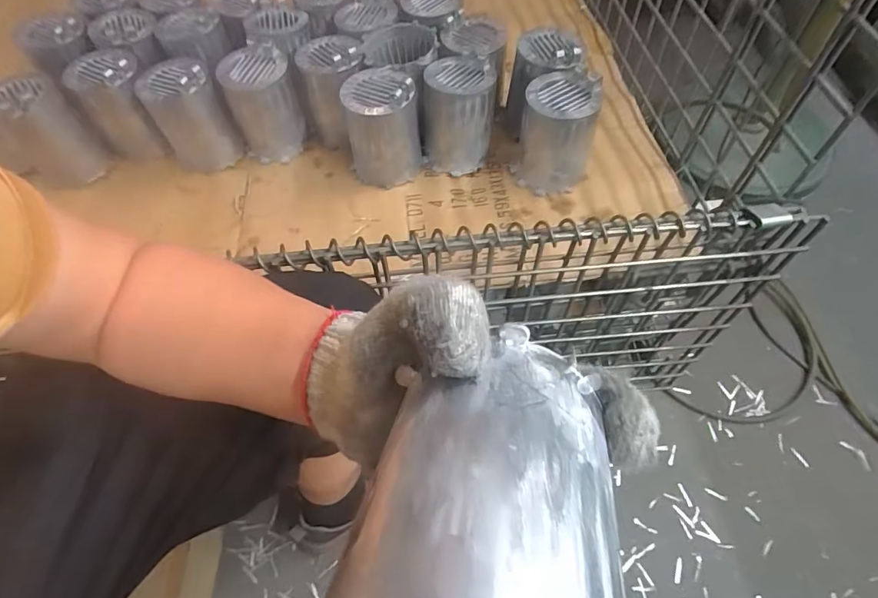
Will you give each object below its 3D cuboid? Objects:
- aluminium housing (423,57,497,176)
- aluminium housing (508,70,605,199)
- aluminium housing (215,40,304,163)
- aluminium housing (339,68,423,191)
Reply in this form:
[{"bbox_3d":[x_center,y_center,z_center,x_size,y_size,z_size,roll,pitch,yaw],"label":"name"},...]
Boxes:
[{"bbox_3d":[0.025,-0.236,0.598,0.089,0.110,0.095,9,60,6],"label":"aluminium housing"},{"bbox_3d":[0.144,-0.202,0.566,0.092,0.116,0.091,19,62,11],"label":"aluminium housing"},{"bbox_3d":[-0.230,-0.254,0.609,0.090,0.113,0.094,-16,61,-8],"label":"aluminium housing"},{"bbox_3d":[-0.071,-0.211,0.580,0.092,0.123,0.102,-3,60,-1],"label":"aluminium housing"}]

